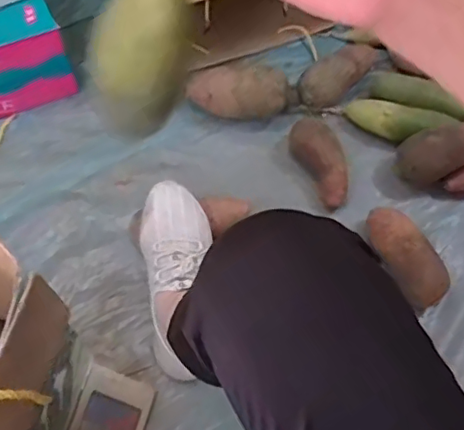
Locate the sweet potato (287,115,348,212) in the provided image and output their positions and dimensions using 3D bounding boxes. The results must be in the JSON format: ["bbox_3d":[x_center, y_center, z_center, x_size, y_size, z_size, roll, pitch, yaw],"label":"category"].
[{"bbox_3d":[0.135,-0.077,0.837,0.061,0.043,0.138,-22,81,-12],"label":"sweet potato"}]

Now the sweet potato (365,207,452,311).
[{"bbox_3d":[0.233,0.054,0.765,0.064,0.062,0.146,-24,68,-13],"label":"sweet potato"}]

